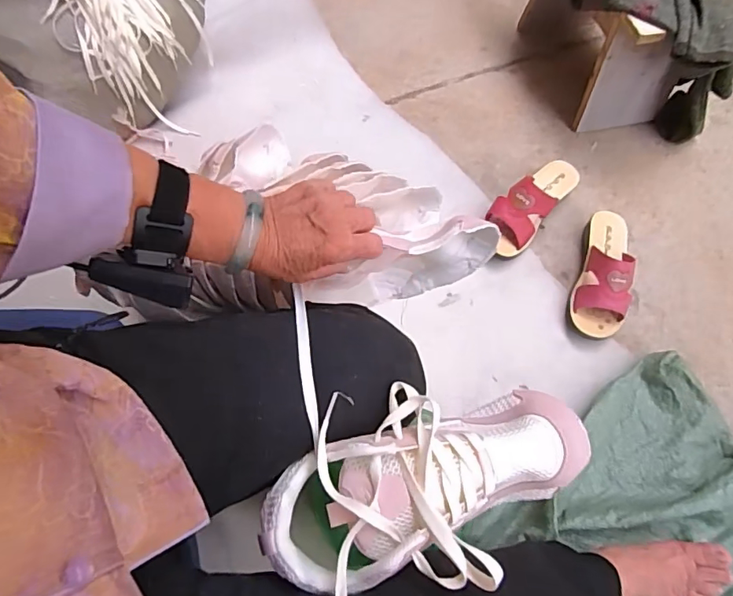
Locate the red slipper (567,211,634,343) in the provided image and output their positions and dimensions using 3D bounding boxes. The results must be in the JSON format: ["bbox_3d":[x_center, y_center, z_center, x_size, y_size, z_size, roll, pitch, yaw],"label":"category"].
[{"bbox_3d":[0.382,-0.042,0.793,0.081,0.082,0.221,20,69,7],"label":"red slipper"}]

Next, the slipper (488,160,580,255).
[{"bbox_3d":[0.278,-0.163,0.851,0.079,0.081,0.219,38,73,15],"label":"slipper"}]

